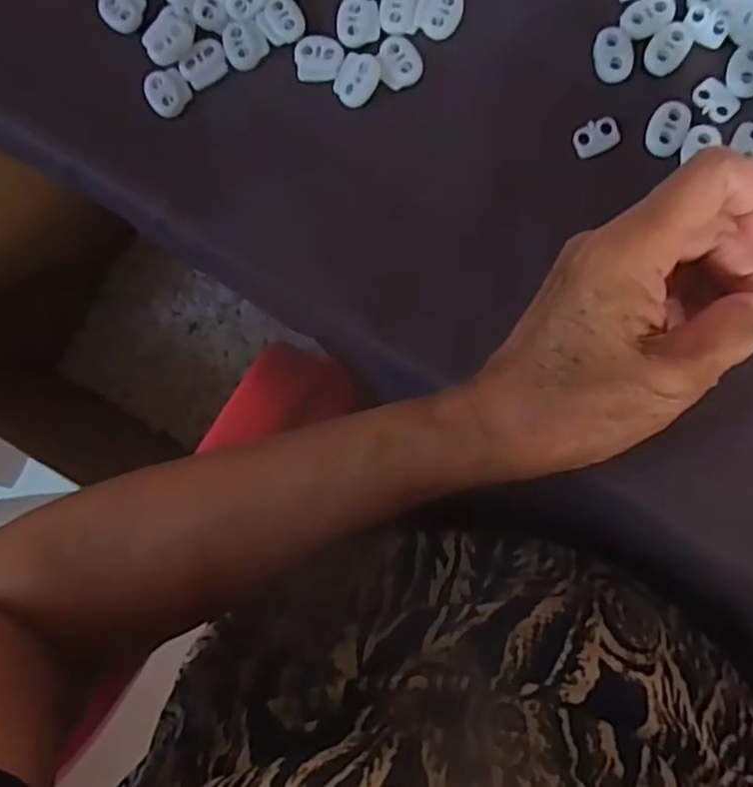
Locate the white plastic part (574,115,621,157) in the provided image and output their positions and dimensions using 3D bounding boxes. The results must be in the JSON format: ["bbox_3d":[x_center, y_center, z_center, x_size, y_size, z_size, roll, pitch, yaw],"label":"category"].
[{"bbox_3d":[0.093,-0.108,0.290,0.019,0.004,0.013,-22,84,7],"label":"white plastic part"}]

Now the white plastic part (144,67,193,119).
[{"bbox_3d":[-0.097,-0.140,0.321,0.020,0.006,0.021,0,87,8],"label":"white plastic part"}]

